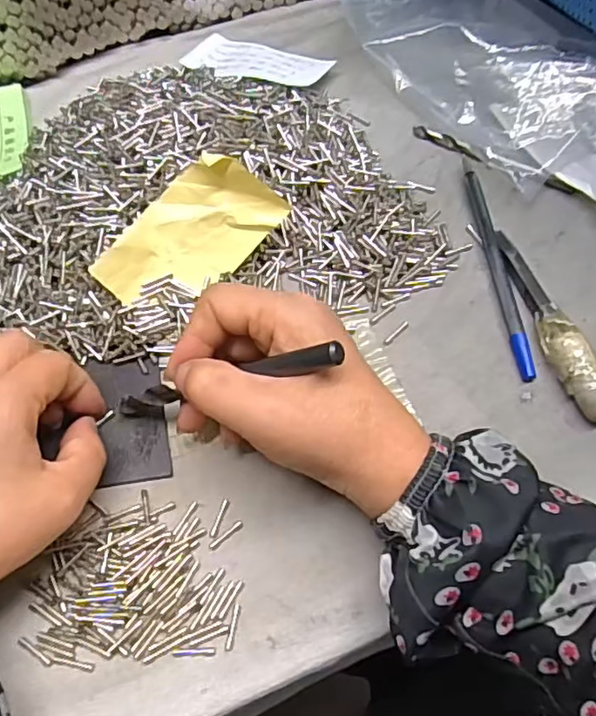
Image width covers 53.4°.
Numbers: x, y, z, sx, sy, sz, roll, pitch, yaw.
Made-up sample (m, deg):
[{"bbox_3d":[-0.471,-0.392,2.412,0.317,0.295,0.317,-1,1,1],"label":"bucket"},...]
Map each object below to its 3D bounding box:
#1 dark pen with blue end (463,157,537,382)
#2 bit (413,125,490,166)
[{"bbox_3d":[0.107,-0.054,0.322,0.008,0.008,0.139,-6,65,-2],"label":"dark pen with blue end"},{"bbox_3d":[0.093,-0.130,0.362,0.052,0.005,0.008,35,70,16],"label":"bit"}]

